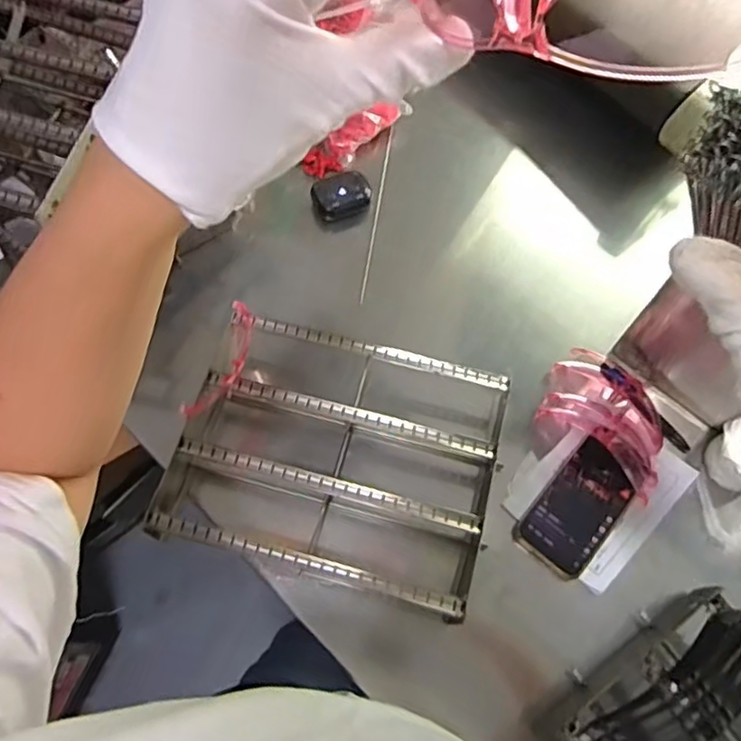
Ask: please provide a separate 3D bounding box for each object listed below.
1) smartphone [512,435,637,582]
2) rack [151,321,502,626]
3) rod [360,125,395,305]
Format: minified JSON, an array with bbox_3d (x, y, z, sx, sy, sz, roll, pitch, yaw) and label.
[{"bbox_3d":[0.214,0.141,0.635,0.075,0.013,0.132,39,73,16],"label":"smartphone"},{"bbox_3d":[-0.035,0.088,0.639,0.304,0.073,0.241,13,66,6],"label":"rack"},{"bbox_3d":[0.010,-0.210,0.806,0.005,0.006,0.286,8,66,3],"label":"rod"}]

